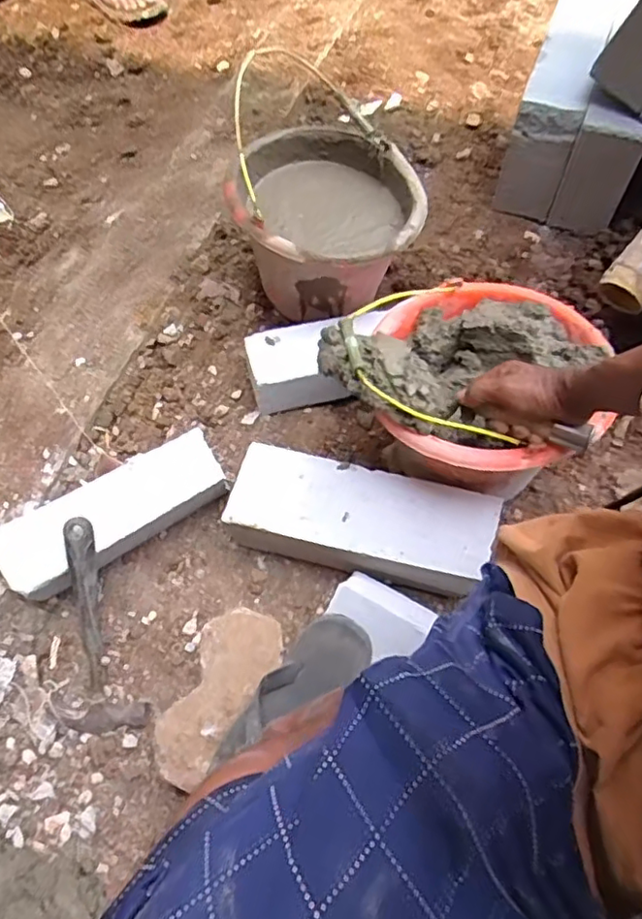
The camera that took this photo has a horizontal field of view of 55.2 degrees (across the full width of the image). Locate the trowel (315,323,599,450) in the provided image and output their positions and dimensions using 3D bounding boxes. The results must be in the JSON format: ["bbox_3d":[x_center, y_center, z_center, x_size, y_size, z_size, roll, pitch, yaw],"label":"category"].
[{"bbox_3d":[0.139,-0.072,0.676,0.305,0.034,0.089,24,62,10],"label":"trowel"}]

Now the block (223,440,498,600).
[{"bbox_3d":[0.039,0.084,0.780,0.301,0.116,0.122,14,63,7],"label":"block"}]

